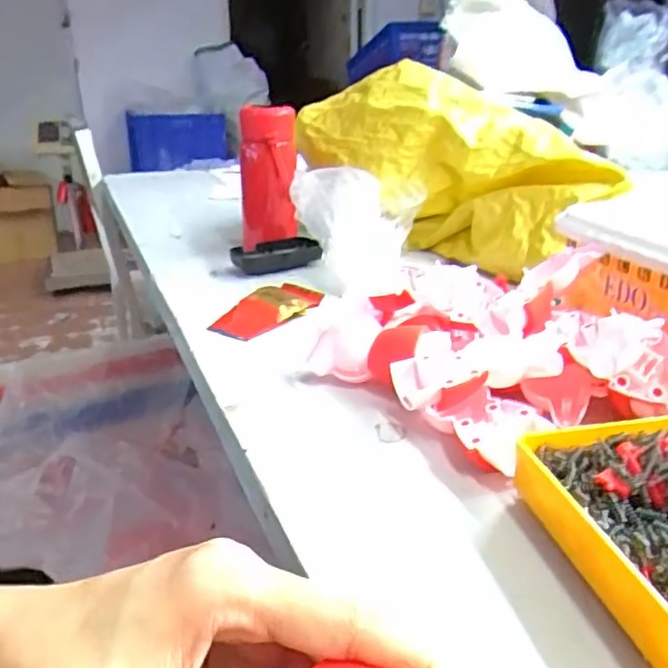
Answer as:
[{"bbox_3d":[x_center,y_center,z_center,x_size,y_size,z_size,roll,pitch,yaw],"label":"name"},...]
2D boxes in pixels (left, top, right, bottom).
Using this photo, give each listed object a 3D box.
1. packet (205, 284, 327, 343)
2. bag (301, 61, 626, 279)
[{"bbox_3d":[-0.063,-0.023,0.626,0.053,0.022,0.111,15,28,30],"label":"packet"},{"bbox_3d":[0.135,-0.206,0.809,0.401,0.183,0.145,34,38,26],"label":"bag"}]

